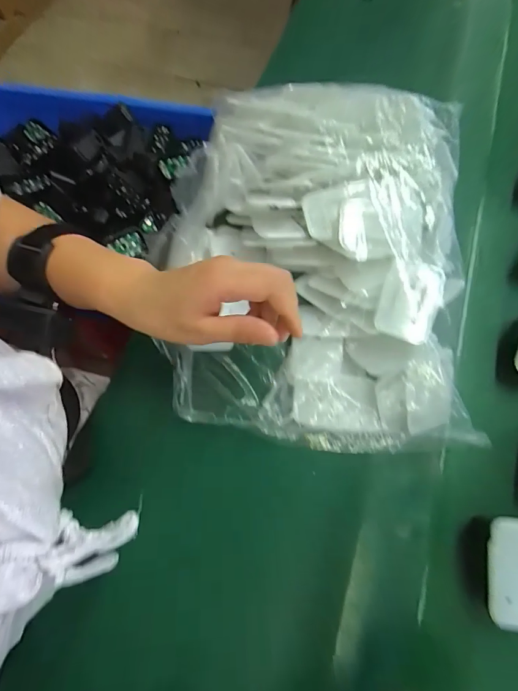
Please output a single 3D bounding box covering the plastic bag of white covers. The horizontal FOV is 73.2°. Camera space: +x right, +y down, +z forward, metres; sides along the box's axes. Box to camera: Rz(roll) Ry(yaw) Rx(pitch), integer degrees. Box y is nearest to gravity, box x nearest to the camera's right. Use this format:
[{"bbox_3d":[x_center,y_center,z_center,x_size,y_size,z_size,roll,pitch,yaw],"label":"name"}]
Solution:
[{"bbox_3d":[0.043,-0.076,0.317,0.255,0.086,0.308,5,70,4],"label":"plastic bag of white covers"}]

